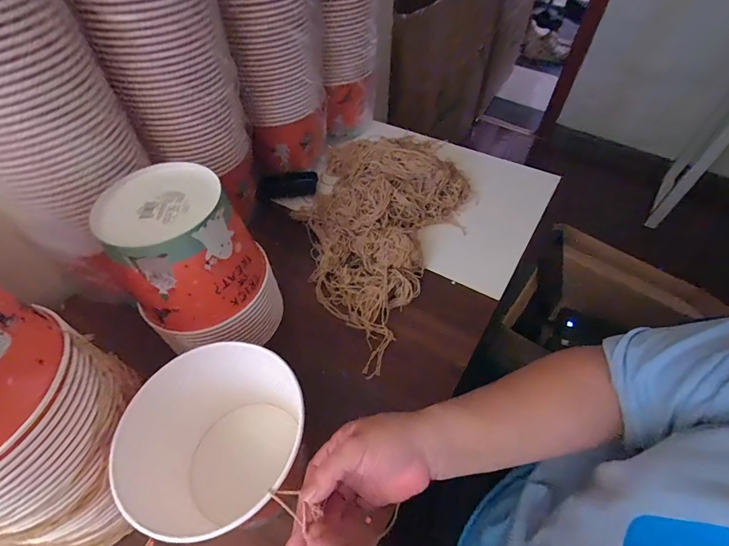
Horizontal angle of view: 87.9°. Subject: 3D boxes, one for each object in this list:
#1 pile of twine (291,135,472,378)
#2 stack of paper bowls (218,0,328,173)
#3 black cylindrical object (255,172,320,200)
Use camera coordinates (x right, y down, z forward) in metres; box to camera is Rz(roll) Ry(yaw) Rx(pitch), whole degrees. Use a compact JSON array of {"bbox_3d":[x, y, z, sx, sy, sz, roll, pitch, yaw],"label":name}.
[{"bbox_3d":[-0.011,-0.082,0.613,0.275,0.102,0.370,23,55,21],"label":"pile of twine"},{"bbox_3d":[-0.131,-0.349,0.561,0.124,0.390,0.128,-1,53,0],"label":"stack of paper bowls"},{"bbox_3d":[-0.143,-0.166,0.706,0.109,0.031,0.040,-10,54,-7],"label":"black cylindrical object"}]

